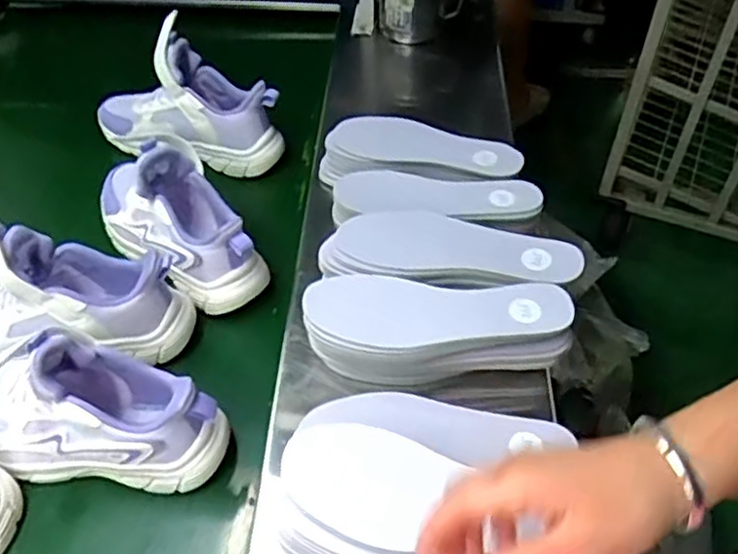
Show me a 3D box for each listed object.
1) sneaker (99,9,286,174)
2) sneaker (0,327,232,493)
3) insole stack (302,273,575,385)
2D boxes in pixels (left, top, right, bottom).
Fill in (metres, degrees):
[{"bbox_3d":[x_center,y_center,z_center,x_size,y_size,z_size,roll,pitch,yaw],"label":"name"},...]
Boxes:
[{"bbox_3d":[-0.218,-0.203,0.806,0.241,0.132,0.080,11,49,7],"label":"sneaker"},{"bbox_3d":[-0.233,0.097,0.532,0.232,0.115,0.086,11,49,6],"label":"sneaker"},{"bbox_3d":[0.054,0.047,0.594,0.224,0.068,0.086,7,49,3],"label":"insole stack"}]

